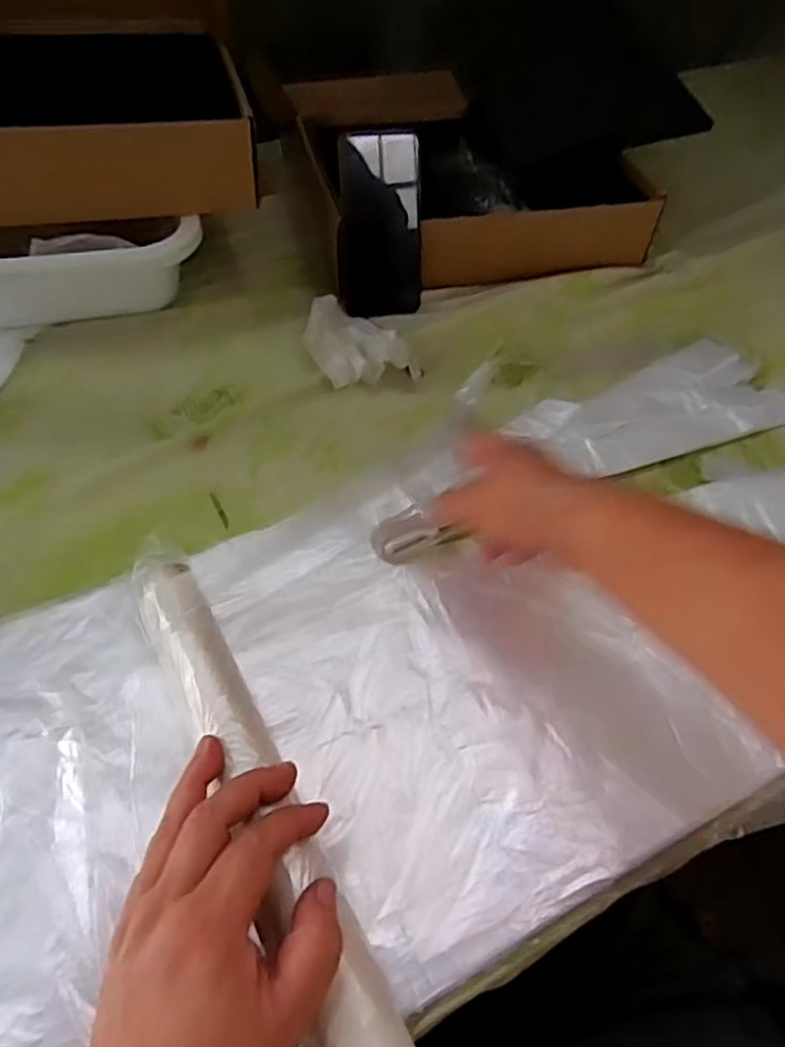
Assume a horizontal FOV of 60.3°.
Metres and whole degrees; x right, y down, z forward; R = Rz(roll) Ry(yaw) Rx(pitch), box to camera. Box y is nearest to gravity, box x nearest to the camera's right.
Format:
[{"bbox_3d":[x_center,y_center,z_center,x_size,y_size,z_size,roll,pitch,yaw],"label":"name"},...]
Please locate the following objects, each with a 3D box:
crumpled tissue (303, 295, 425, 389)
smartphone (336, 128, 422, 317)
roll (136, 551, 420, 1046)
[{"bbox_3d":[-0.040,-0.170,0.640,0.084,0.022,0.126,-26,58,-22],"label":"crumpled tissue"},{"bbox_3d":[-0.014,-0.293,0.670,0.083,0.164,0.010,3,30,9],"label":"smartphone"},{"bbox_3d":[-0.062,0.162,0.359,0.039,0.032,0.369,-23,59,-20],"label":"roll"}]

